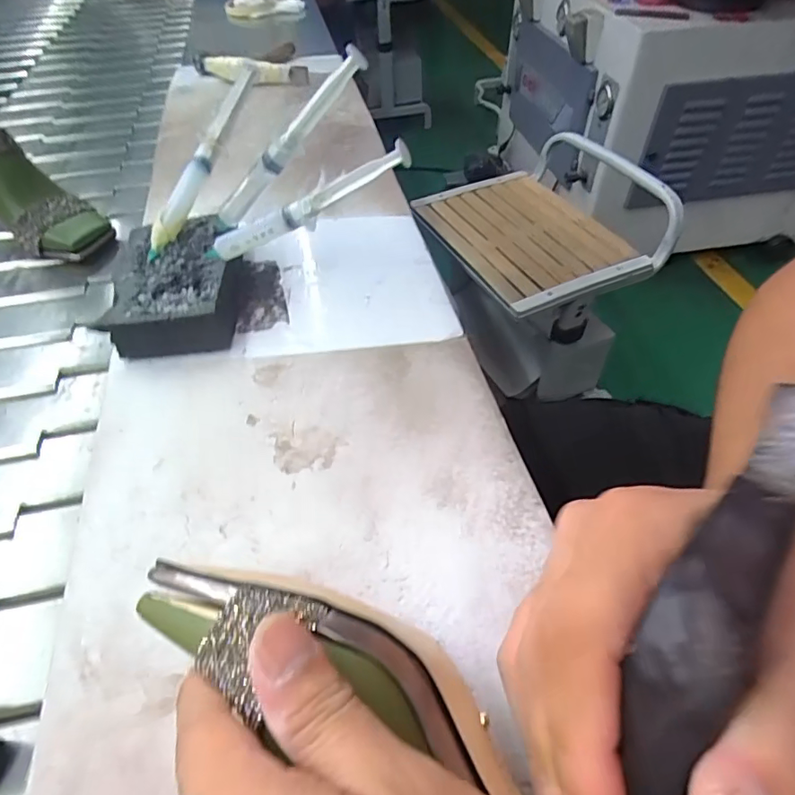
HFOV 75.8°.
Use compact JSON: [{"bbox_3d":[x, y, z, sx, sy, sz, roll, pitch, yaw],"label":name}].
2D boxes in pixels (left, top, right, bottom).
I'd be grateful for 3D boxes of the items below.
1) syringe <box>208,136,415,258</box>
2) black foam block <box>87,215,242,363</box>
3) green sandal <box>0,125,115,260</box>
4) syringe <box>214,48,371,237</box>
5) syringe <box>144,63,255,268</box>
[{"bbox_3d":[-0.064,-0.122,0.338,0.164,0.020,0.011,-16,44,26],"label":"syringe"},{"bbox_3d":[-0.161,-0.085,0.384,0.083,0.036,0.121,-6,49,-3],"label":"black foam block"},{"bbox_3d":[-0.400,-0.227,0.521,0.218,0.077,0.068,45,54,-15],"label":"green sandal"},{"bbox_3d":[-0.082,-0.168,0.353,0.171,0.016,0.016,-31,38,35],"label":"syringe"},{"bbox_3d":[-0.149,-0.177,0.389,0.015,0.020,0.158,28,90,23],"label":"syringe"}]

